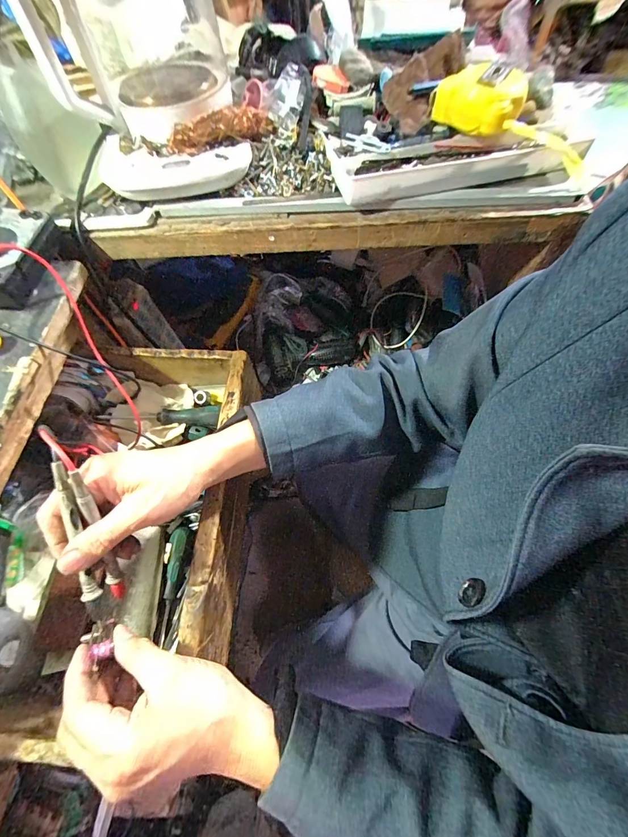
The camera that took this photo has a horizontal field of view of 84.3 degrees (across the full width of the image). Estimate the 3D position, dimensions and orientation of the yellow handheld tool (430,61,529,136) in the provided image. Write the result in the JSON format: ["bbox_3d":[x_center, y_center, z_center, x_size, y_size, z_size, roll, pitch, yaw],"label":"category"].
[{"bbox_3d":[0.173,-0.336,0.362,0.089,0.042,0.046,14,66,9],"label":"yellow handheld tool"}]

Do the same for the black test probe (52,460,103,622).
[{"bbox_3d":[-0.177,0.093,0.261,0.011,0.008,0.125,-6,99,-1],"label":"black test probe"}]

